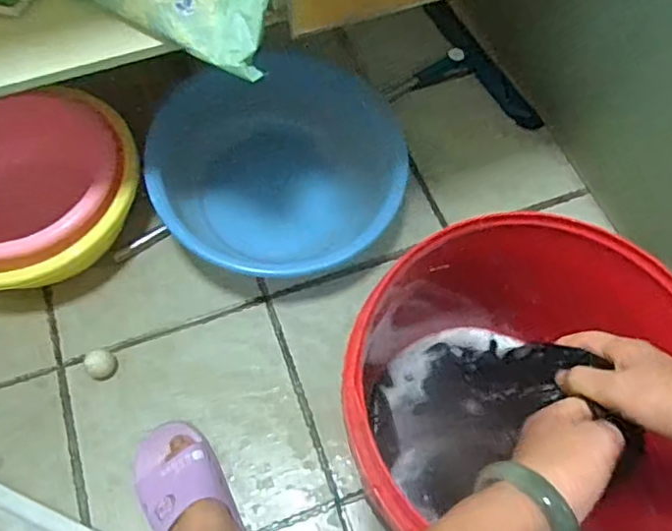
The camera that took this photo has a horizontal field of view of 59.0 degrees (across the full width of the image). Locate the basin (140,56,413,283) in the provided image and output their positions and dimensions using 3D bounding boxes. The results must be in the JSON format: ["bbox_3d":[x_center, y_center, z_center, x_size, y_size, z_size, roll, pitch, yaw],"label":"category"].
[{"bbox_3d":[-0.091,-0.131,0.901,0.357,0.145,0.294,-12,64,-8],"label":"basin"}]

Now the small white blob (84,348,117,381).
[{"bbox_3d":[-0.325,0.138,0.825,0.038,0.034,0.041,1,63,-2],"label":"small white blob"}]

